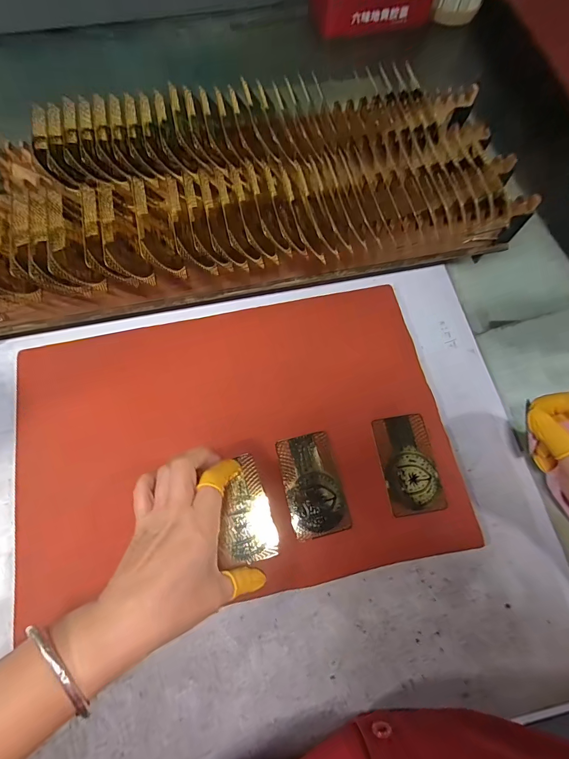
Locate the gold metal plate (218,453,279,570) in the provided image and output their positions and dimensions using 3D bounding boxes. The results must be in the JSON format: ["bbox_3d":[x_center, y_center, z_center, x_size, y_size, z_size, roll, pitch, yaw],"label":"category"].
[{"bbox_3d":[-0.036,0.111,0.308,0.045,0.005,0.084,-15,73,-9],"label":"gold metal plate"}]

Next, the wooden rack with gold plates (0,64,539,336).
[{"bbox_3d":[-0.052,-0.180,0.352,0.571,0.106,0.182,-13,72,-5],"label":"wooden rack with gold plates"}]

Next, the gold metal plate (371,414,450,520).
[{"bbox_3d":[0.112,0.076,0.325,0.048,0.004,0.085,-9,71,-2],"label":"gold metal plate"}]

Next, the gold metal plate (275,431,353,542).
[{"bbox_3d":[0.025,0.092,0.317,0.050,0.006,0.085,-12,72,-5],"label":"gold metal plate"}]

